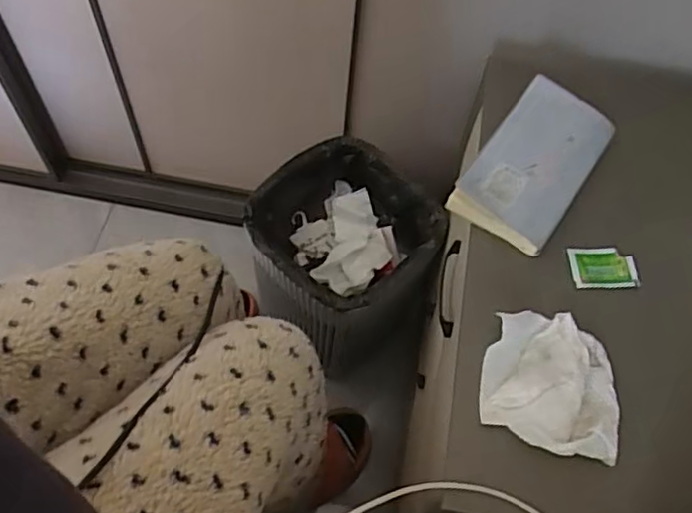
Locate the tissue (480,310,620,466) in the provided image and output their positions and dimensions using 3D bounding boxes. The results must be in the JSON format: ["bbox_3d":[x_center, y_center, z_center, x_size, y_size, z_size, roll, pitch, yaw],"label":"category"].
[{"bbox_3d":[0.163,0.098,0.513,0.102,0.020,0.112,11,60,2],"label":"tissue"}]

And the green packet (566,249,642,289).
[{"bbox_3d":[0.229,0.010,0.576,0.059,0.010,0.039,0,60,-4],"label":"green packet"}]

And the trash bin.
[{"bbox_3d":[-0.007,0.017,0.946,0.227,0.281,0.226,-30,66,-19],"label":"trash bin"}]

